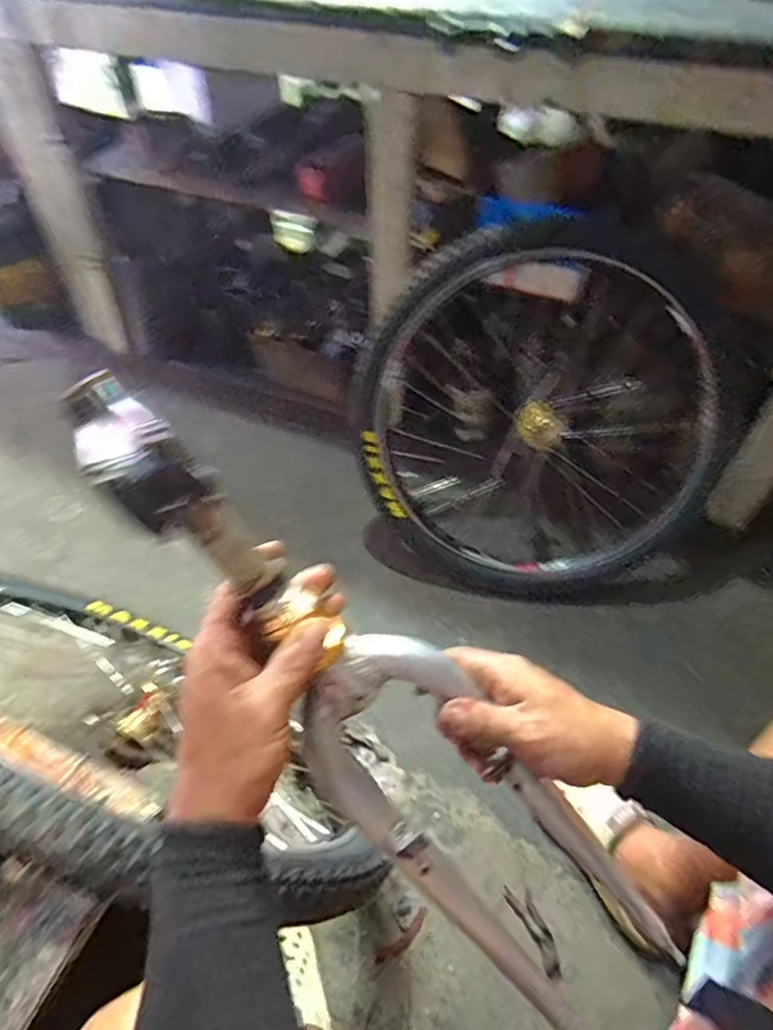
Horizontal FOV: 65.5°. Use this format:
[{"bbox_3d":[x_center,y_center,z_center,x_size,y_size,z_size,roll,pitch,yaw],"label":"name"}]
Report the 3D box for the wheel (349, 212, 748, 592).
[{"bbox_3d":[0.284,-0.171,1.107,0.655,0.669,0.127,-26,18,15],"label":"wheel"}]

